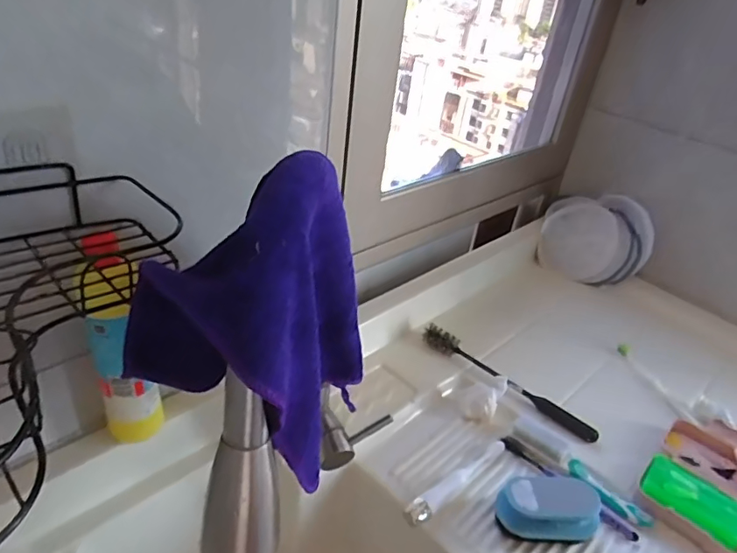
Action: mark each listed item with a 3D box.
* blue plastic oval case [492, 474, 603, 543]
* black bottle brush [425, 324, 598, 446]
[{"bbox_3d":[0.202,0.263,0.586,0.115,0.038,0.059,3,34,-7],"label":"blue plastic oval case"},{"bbox_3d":[0.201,0.149,0.765,0.281,0.024,0.030,29,39,29],"label":"black bottle brush"}]

